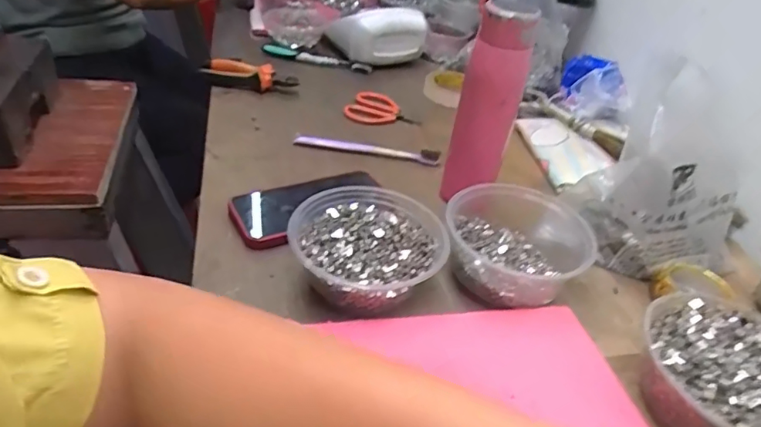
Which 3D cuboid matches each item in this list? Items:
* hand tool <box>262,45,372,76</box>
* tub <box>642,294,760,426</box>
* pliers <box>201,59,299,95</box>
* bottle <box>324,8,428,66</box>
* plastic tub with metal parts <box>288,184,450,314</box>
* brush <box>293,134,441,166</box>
[{"bbox_3d":[-0.110,-0.269,0.916,0.186,0.017,0.028,12,35,7],"label":"hand tool"},{"bbox_3d":[0.261,0.133,0.412,0.135,0.061,0.133,6,38,-4],"label":"tub"},{"bbox_3d":[-0.200,-0.204,0.797,0.149,0.031,0.045,2,38,-9],"label":"pliers"},{"bbox_3d":[-0.002,-0.305,0.920,0.170,0.090,0.072,-5,40,-18],"label":"bottle"},{"bbox_3d":[-0.012,0.032,0.482,0.135,0.056,0.133,1,38,-10],"label":"plastic tub with metal parts"},{"bbox_3d":[-0.017,-0.084,0.688,0.189,0.013,0.018,7,38,-2],"label":"brush"}]

